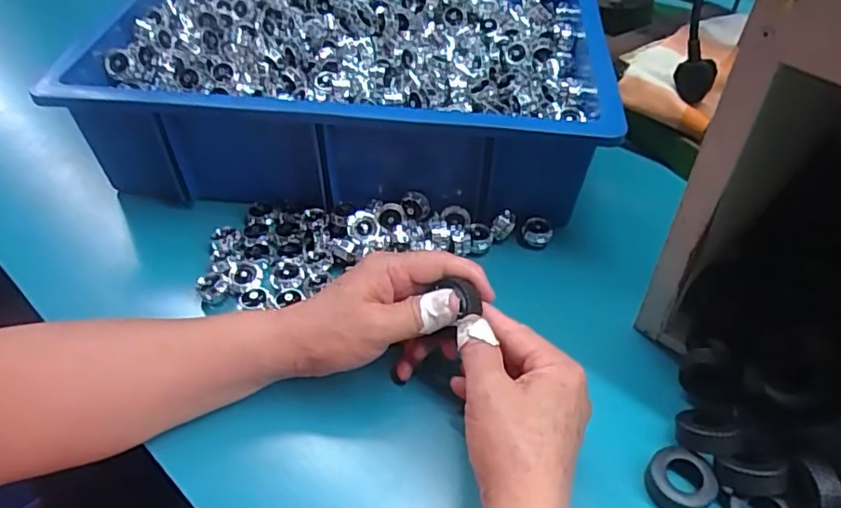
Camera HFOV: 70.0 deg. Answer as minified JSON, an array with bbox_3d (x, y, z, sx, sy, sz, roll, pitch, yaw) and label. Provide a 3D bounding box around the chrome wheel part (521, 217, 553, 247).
[{"bbox_3d":[0.096,-0.018,0.490,0.024,0.014,0.020,13,50,12],"label":"chrome wheel part"}]

